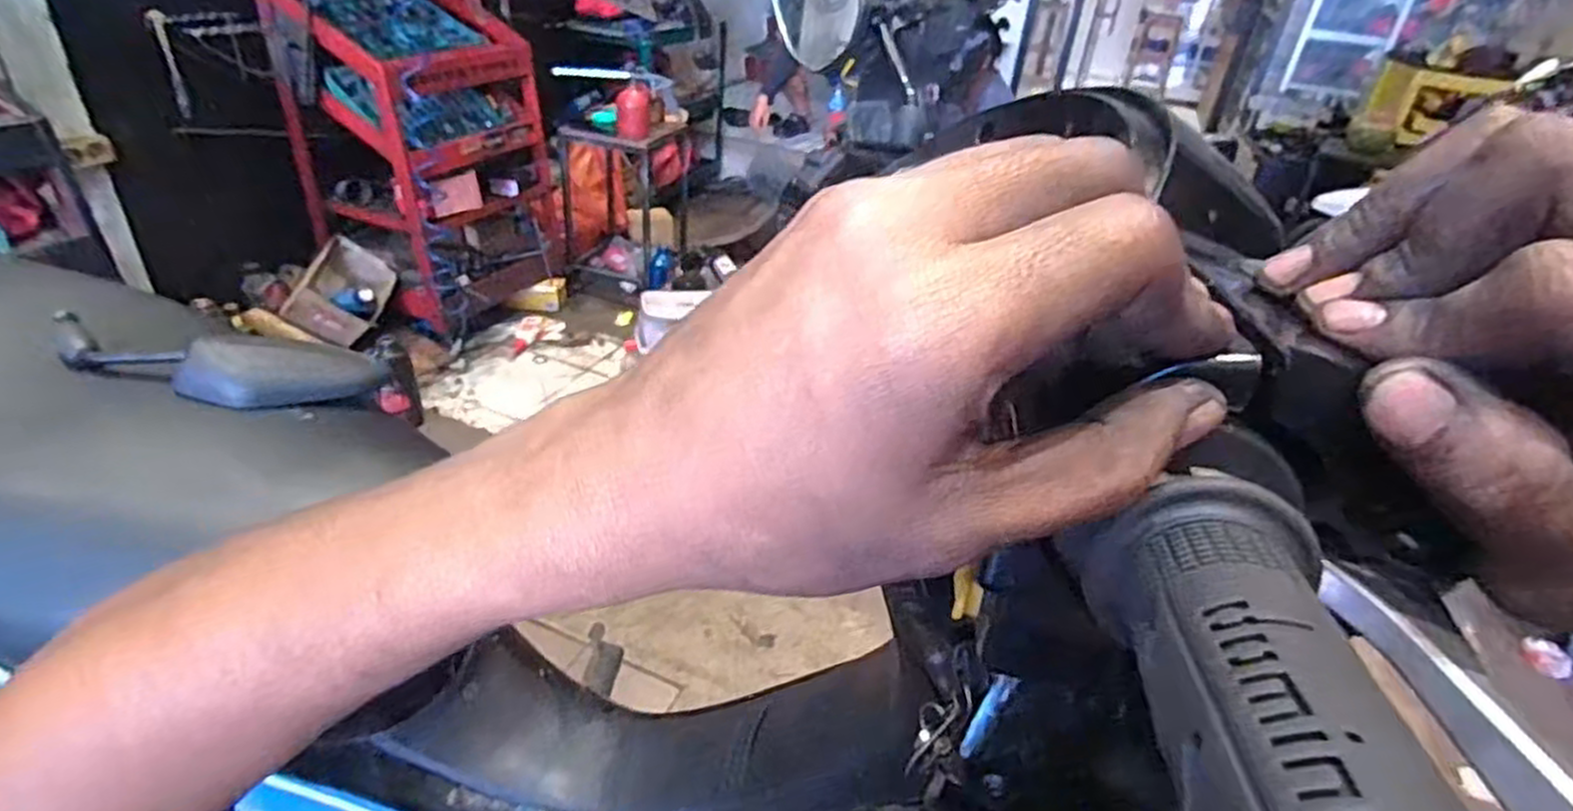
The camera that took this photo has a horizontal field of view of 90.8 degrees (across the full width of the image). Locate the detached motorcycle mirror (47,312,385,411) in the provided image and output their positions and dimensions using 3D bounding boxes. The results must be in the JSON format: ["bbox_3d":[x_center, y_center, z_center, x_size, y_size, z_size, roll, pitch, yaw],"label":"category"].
[{"bbox_3d":[-0.419,-0.030,0.571,0.212,0.047,0.079,-1,33,-11],"label":"detached motorcycle mirror"}]

